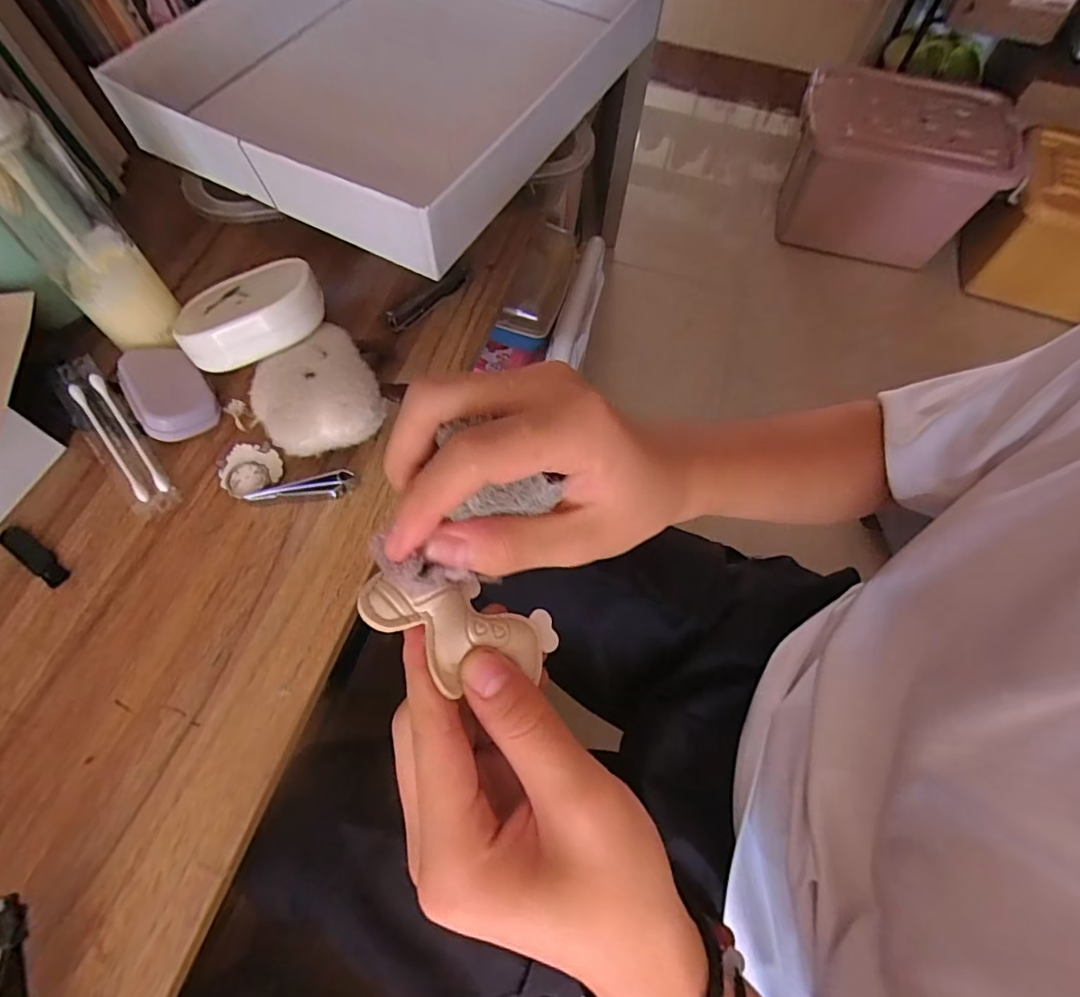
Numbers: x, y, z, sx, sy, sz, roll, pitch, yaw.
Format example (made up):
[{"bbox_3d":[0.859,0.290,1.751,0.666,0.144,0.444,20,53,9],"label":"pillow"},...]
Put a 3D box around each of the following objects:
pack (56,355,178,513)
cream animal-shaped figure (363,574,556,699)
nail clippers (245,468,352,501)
[{"bbox_3d":[-0.232,-0.033,0.304,0.025,0.009,0.093,-32,89,-16],"label":"pack"},{"bbox_3d":[-0.027,0.047,0.195,0.073,0.009,0.036,20,63,-23],"label":"cream animal-shaped figure"},{"bbox_3d":[-0.127,-0.003,0.301,0.052,0.011,0.013,-14,66,-9],"label":"nail clippers"}]

